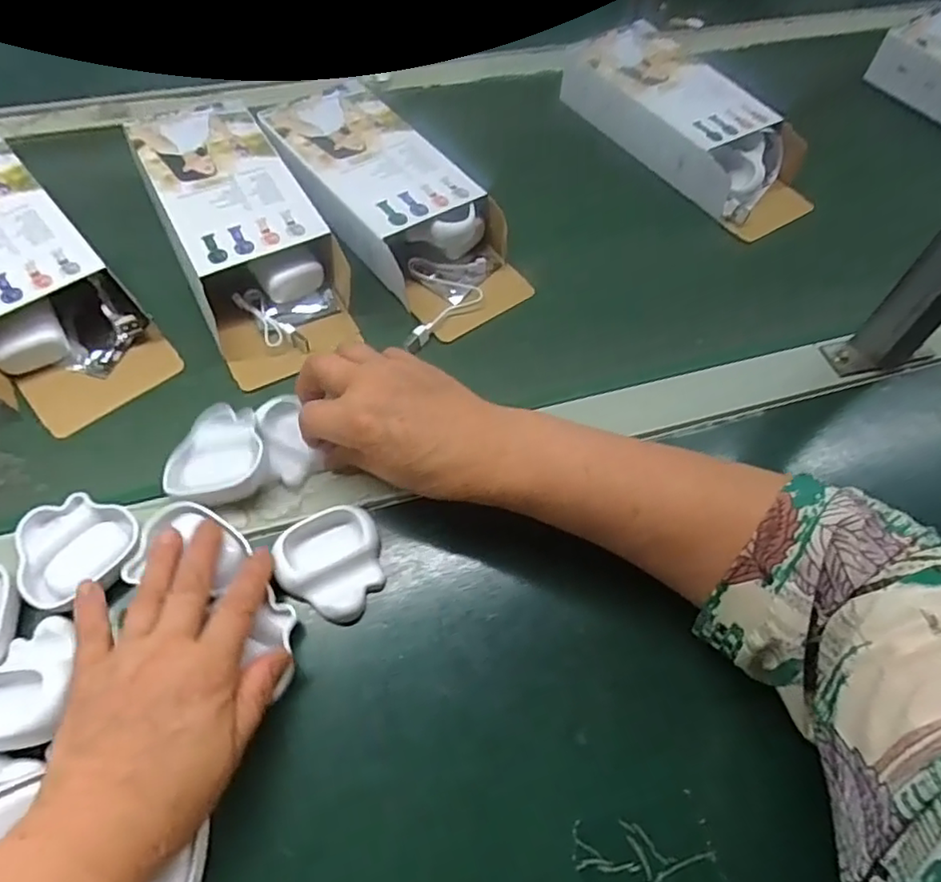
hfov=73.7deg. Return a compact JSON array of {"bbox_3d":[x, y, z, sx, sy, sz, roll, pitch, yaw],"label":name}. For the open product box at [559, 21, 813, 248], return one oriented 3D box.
[{"bbox_3d":[0.189,-0.274,0.546,0.093,0.065,0.232,-37,76,-27],"label":"open product box"}]

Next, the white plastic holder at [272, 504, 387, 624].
[{"bbox_3d":[-0.079,0.070,0.359,0.058,0.021,0.057,-20,57,-18],"label":"white plastic holder"}]

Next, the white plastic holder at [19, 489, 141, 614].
[{"bbox_3d":[-0.223,0.062,0.359,0.060,0.016,0.061,-21,58,-19],"label":"white plastic holder"}]

